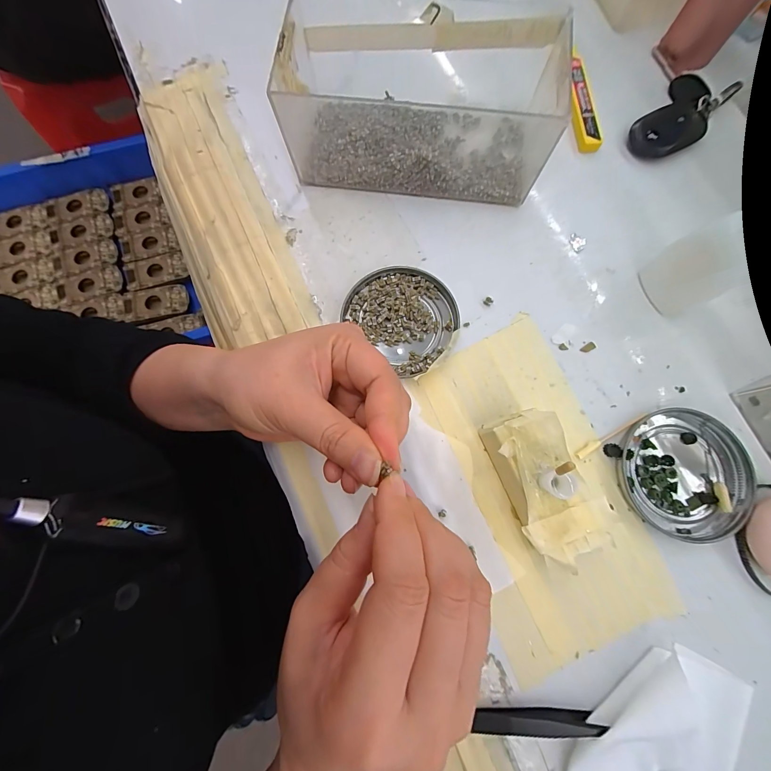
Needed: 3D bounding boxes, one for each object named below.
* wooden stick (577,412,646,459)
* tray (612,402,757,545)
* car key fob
[{"bbox_3d":[0.147,0.032,0.228,0.056,0.004,0.006,-31,79,-6],"label":"wooden stick"},{"bbox_3d":[0.189,0.055,0.220,0.076,0.009,0.077,0,77,0],"label":"tray"},{"bbox_3d":[0.234,-0.214,0.277,0.044,0.012,0.087,41,81,9],"label":"car key fob"}]

